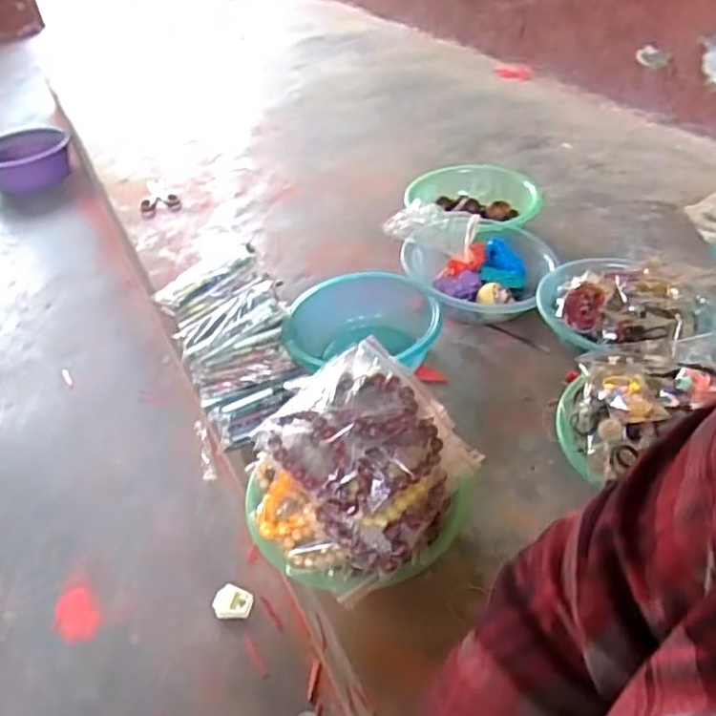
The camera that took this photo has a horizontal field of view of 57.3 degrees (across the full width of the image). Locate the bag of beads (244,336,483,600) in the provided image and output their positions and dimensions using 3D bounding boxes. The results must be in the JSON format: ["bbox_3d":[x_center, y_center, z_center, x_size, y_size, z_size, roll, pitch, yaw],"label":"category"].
[{"bbox_3d":[-0.009,0.101,0.672,0.204,0.125,0.213,27,50,32],"label":"bag of beads"}]

